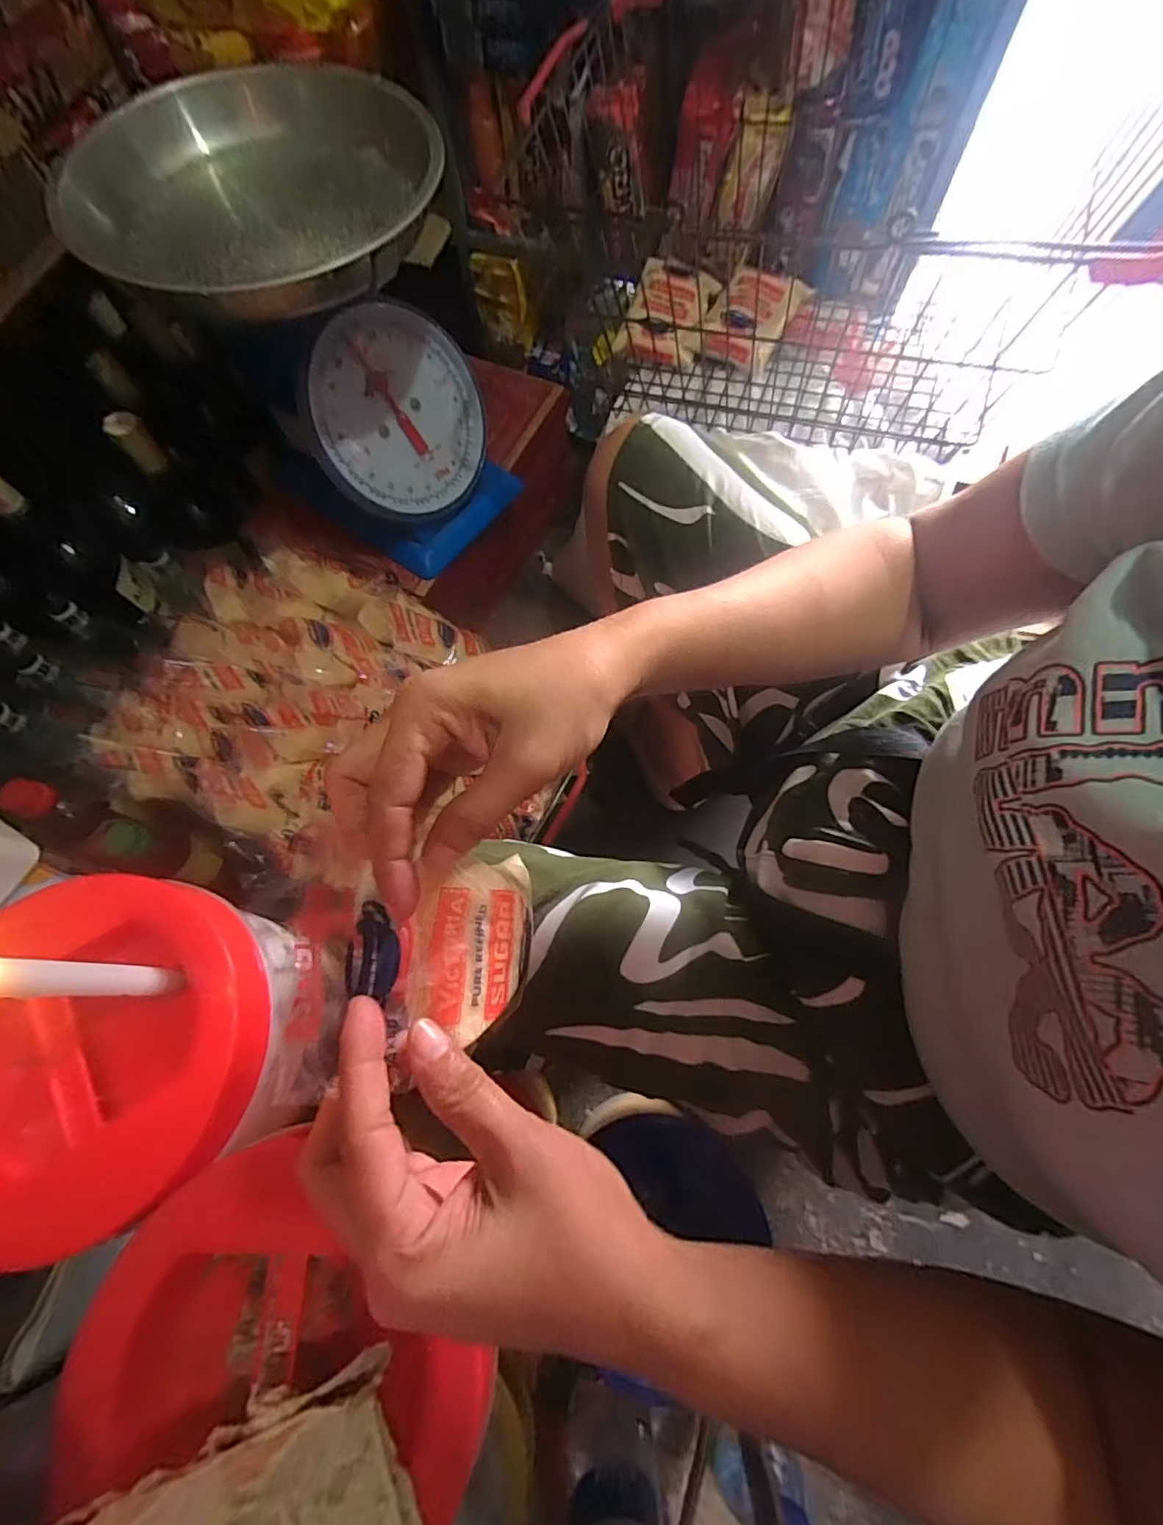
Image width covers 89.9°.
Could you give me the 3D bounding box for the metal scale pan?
[{"bbox_3d":[-0.254,-0.467,0.487,0.250,0.073,0.271,7,69,4],"label":"metal scale pan"}]

